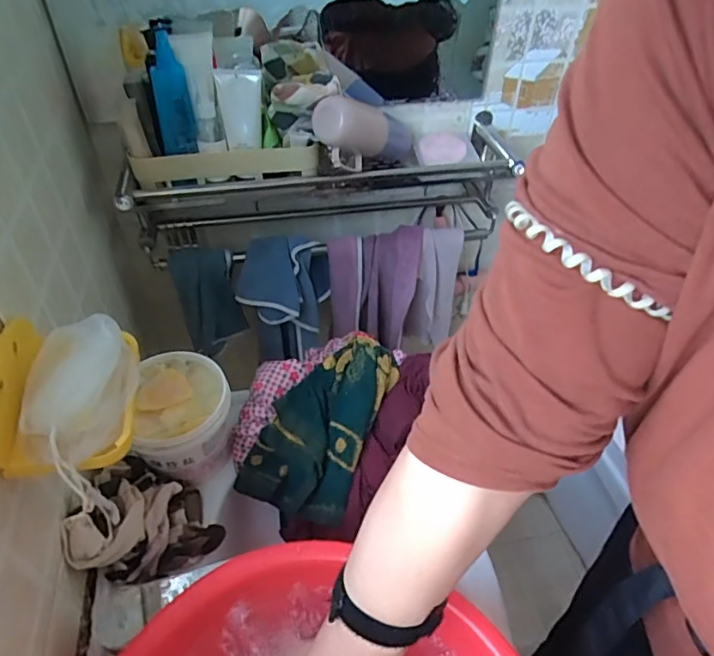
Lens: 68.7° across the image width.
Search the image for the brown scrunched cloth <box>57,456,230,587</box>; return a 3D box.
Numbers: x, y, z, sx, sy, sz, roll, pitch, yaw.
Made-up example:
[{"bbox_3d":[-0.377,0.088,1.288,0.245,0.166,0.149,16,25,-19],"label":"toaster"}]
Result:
[{"bbox_3d":[-0.230,0.192,0.542,0.126,0.087,0.120,-27,51,-27],"label":"brown scrunched cloth"}]

